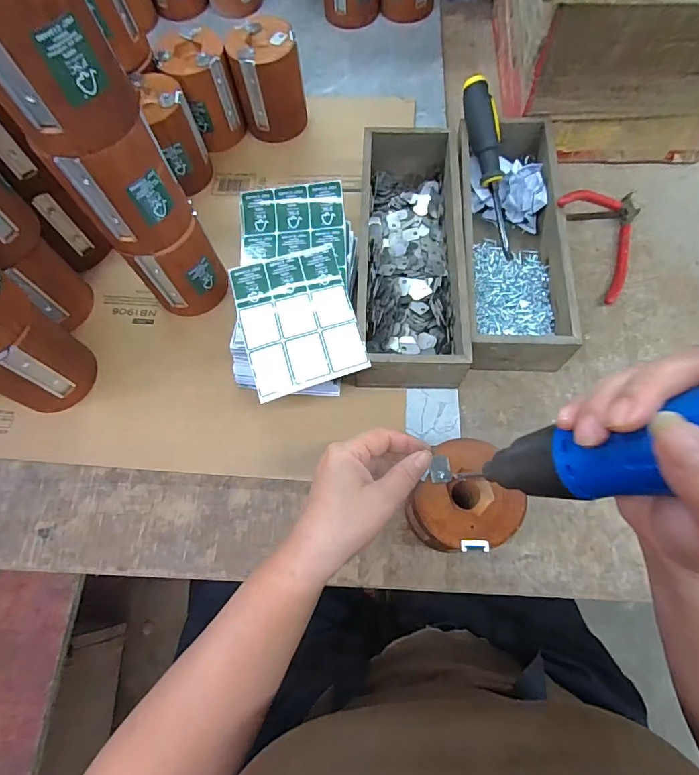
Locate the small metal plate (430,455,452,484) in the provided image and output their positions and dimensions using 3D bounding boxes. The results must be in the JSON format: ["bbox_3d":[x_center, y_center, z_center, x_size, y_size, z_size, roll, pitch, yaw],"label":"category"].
[{"bbox_3d":[0.066,0.059,0.316,0.015,0.004,0.019,-5,69,1],"label":"small metal plate"}]

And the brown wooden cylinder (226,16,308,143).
[{"bbox_3d":[-0.096,-0.368,0.533,0.079,0.103,0.072,-10,69,-1],"label":"brown wooden cylinder"}]

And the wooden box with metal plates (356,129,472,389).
[{"bbox_3d":[0.063,-0.141,0.454,0.099,0.073,0.290,1,69,4],"label":"wooden box with metal plates"}]

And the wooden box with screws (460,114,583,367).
[{"bbox_3d":[0.165,-0.154,0.461,0.101,0.064,0.286,3,70,4],"label":"wooden box with screws"}]

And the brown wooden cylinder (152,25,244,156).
[{"bbox_3d":[-0.173,-0.354,0.526,0.073,0.099,0.078,-37,72,-10],"label":"brown wooden cylinder"}]

